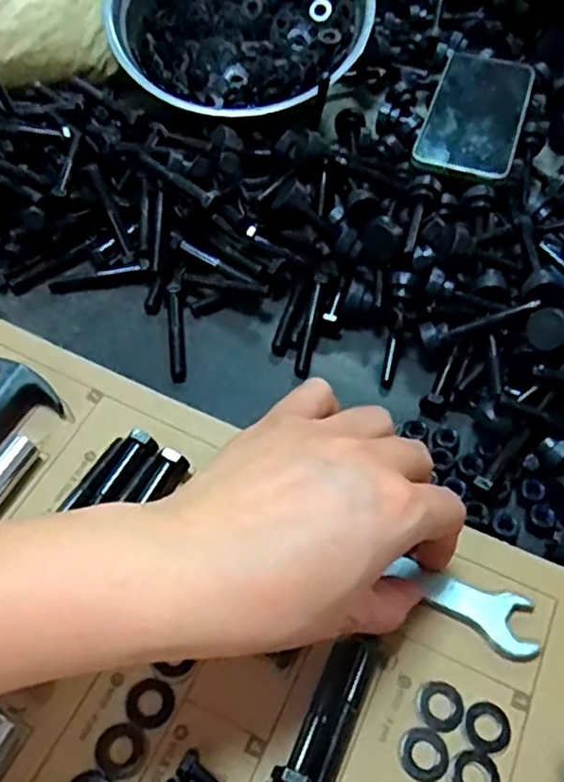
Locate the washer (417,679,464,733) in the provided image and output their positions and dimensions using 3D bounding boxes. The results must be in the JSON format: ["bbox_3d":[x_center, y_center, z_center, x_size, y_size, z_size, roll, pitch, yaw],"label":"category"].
[{"bbox_3d":[0.068,0.133,0.293,0.018,0.004,0.020,-3,54,-6],"label":"washer"}]

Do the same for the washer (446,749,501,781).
[{"bbox_3d":[0.077,0.155,0.278,0.021,0.004,0.019,-27,60,-21],"label":"washer"}]

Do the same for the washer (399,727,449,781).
[{"bbox_3d":[0.058,0.148,0.282,0.020,0.004,0.019,2,54,-2],"label":"washer"}]

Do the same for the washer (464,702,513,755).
[{"bbox_3d":[0.086,0.140,0.289,0.020,0.004,0.019,2,54,-2],"label":"washer"}]

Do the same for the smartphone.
[{"bbox_3d":[0.163,-0.235,0.583,0.076,0.016,0.171,18,55,9],"label":"smartphone"}]

